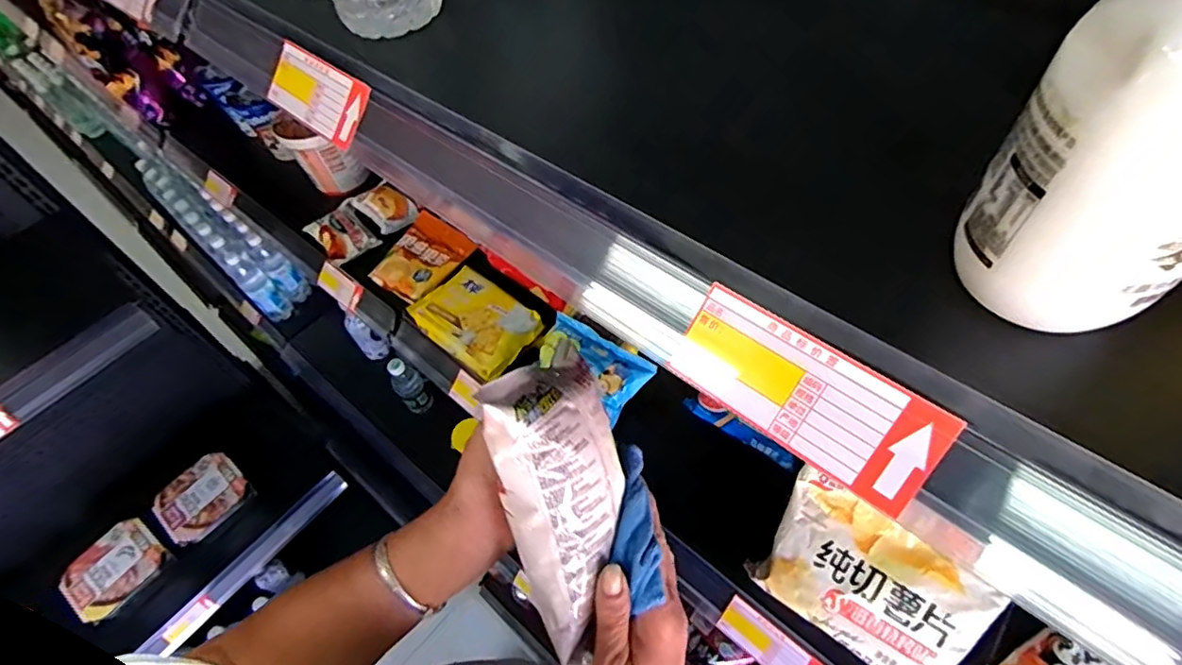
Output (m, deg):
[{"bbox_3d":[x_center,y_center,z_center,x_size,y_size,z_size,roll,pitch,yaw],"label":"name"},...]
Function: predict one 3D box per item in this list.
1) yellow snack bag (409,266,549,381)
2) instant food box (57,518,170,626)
[{"bbox_3d":[-0.136,-0.012,0.671,0.147,0.028,0.097,33,64,25],"label":"yellow snack bag"},{"bbox_3d":[-0.903,0.448,1.081,0.136,0.036,0.159,25,61,21],"label":"instant food box"}]

